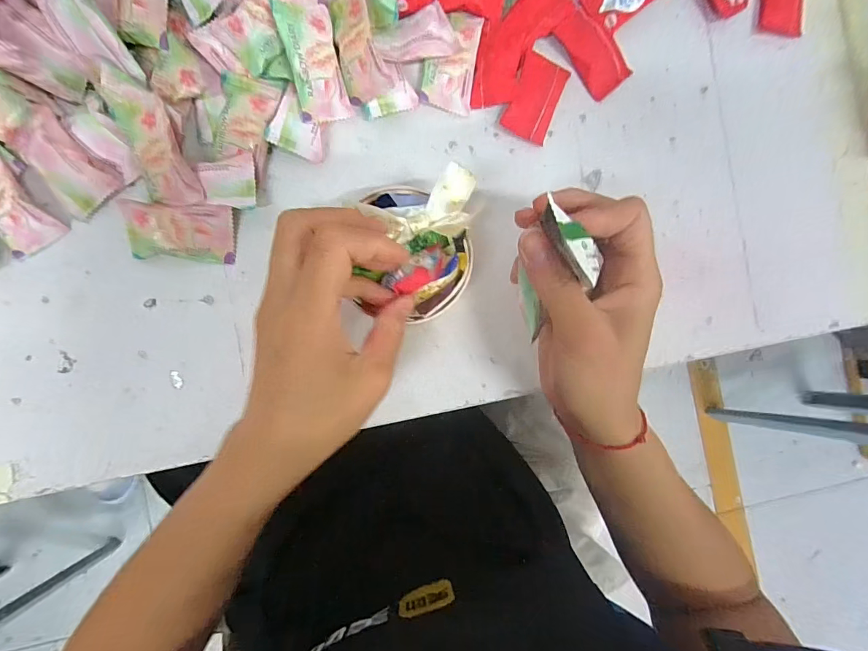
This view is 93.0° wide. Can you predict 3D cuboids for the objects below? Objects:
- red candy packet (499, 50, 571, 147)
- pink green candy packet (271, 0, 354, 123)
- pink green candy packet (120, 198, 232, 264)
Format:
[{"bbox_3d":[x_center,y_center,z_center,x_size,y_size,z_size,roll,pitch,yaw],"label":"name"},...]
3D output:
[{"bbox_3d":[0.073,-0.162,0.292,0.034,0.007,0.055,21,87,-4],"label":"red candy packet"},{"bbox_3d":[-0.075,-0.165,0.260,0.036,0.011,0.063,-26,121,-31],"label":"pink green candy packet"},{"bbox_3d":[-0.164,-0.060,0.265,0.063,0.018,0.035,3,88,-5],"label":"pink green candy packet"}]

